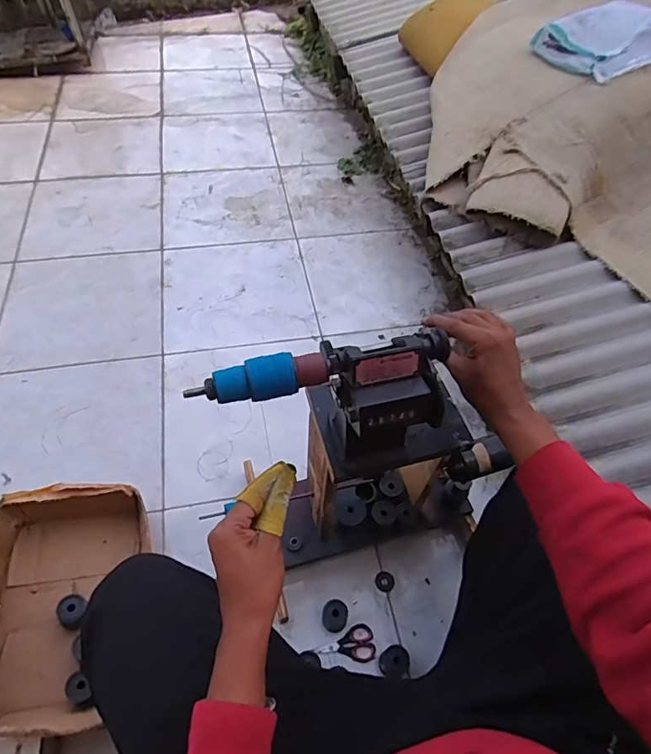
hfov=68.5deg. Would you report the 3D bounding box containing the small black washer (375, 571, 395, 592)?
[{"bbox_3d":[0.113,0.387,0.906,0.034,0.004,0.037,2,55,-3],"label":"small black washer"}]

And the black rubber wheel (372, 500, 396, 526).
[{"bbox_3d":[0.105,0.244,0.860,0.040,0.009,0.043,2,54,-3],"label":"black rubber wheel"}]

